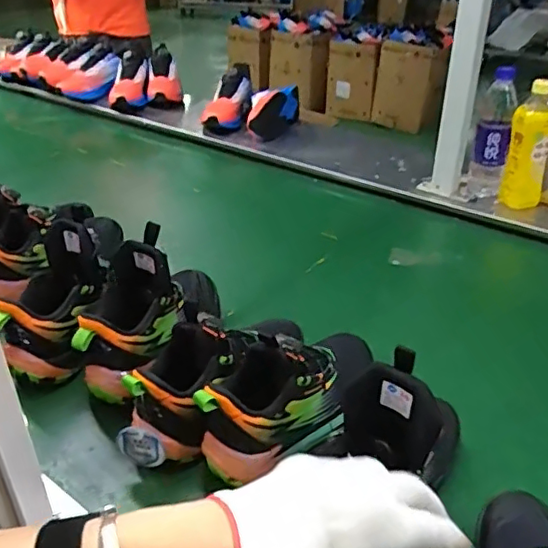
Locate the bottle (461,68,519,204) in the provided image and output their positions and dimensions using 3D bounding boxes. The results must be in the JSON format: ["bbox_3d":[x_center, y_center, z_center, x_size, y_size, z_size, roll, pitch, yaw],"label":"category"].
[{"bbox_3d":[0.388,-0.238,1.055,0.076,0.224,0.069,8,38,19],"label":"bottle"}]

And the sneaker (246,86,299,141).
[{"bbox_3d":[-0.004,-0.383,1.381,0.094,0.096,0.206,2,37,12],"label":"sneaker"}]

